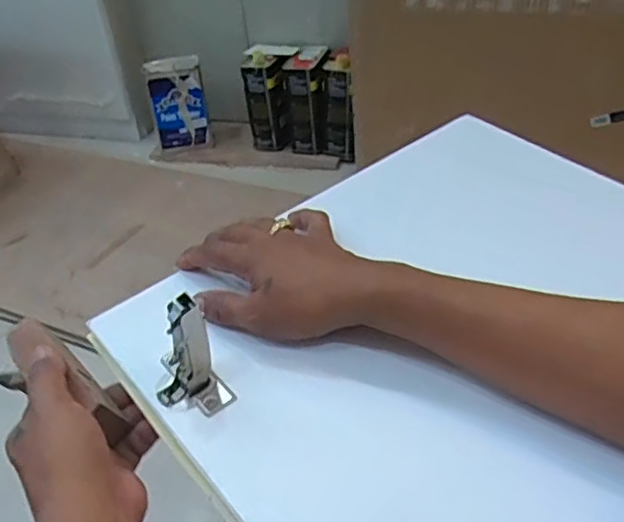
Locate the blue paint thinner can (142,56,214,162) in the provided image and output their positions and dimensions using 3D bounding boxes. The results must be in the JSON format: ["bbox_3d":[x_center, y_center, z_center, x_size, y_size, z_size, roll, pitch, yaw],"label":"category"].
[{"bbox_3d":[-0.391,-0.444,1.763,0.178,0.236,0.133,-12,37,-8],"label":"blue paint thinner can"}]

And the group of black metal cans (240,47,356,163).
[{"bbox_3d":[-0.021,-0.438,1.708,0.307,0.264,0.170,6,38,16],"label":"group of black metal cans"}]

